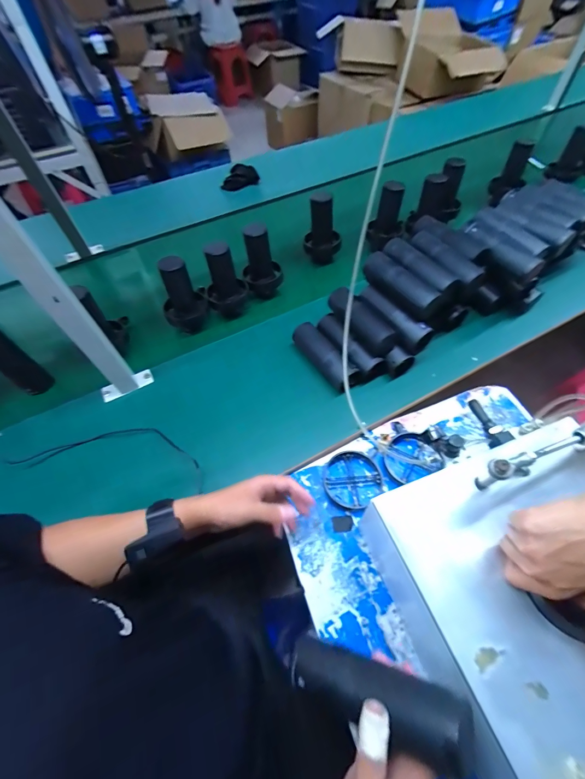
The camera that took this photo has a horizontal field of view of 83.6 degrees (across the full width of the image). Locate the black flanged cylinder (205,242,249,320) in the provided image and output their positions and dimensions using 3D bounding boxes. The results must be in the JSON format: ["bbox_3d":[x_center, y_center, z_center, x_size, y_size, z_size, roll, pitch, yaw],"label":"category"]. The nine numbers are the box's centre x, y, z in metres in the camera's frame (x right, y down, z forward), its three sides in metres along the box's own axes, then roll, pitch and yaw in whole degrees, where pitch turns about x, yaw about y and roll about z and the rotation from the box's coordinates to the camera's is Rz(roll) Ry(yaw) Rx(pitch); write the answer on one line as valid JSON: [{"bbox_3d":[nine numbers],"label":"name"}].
[{"bbox_3d":[-0.151,-0.237,0.734,0.094,0.170,0.080,-20,58,-10],"label":"black flanged cylinder"}]

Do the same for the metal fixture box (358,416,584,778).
[{"bbox_3d":[0.279,0.244,0.402,0.302,0.165,0.301,-19,57,-9],"label":"metal fixture box"}]

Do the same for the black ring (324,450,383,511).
[{"bbox_3d":[0.103,0.154,0.561,0.097,0.016,0.094,-1,56,2],"label":"black ring"}]

